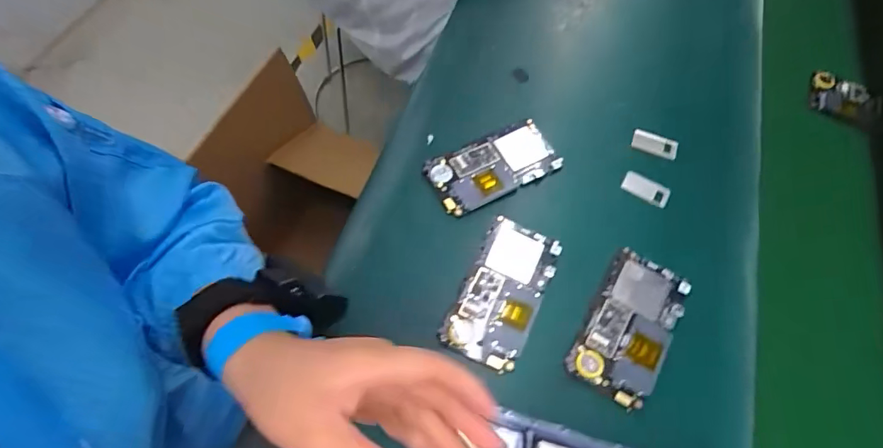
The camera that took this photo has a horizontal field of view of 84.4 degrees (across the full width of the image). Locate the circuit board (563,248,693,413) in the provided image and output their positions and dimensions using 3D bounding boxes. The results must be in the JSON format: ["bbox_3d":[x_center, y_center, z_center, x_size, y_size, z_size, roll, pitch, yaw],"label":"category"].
[{"bbox_3d":[0.155,0.083,0.398,0.064,0.007,0.121,31,65,10],"label":"circuit board"}]

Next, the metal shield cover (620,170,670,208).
[{"bbox_3d":[0.196,-0.033,0.468,0.044,0.005,0.022,30,64,10],"label":"metal shield cover"}]

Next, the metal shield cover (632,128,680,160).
[{"bbox_3d":[0.217,-0.080,0.494,0.047,0.004,0.024,15,75,-1],"label":"metal shield cover"}]

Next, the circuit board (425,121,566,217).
[{"bbox_3d":[0.050,-0.055,0.466,0.122,0.008,0.065,-22,67,-15],"label":"circuit board"}]

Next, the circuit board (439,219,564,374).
[{"bbox_3d":[0.051,0.056,0.405,0.062,0.008,0.124,26,64,8],"label":"circuit board"}]

